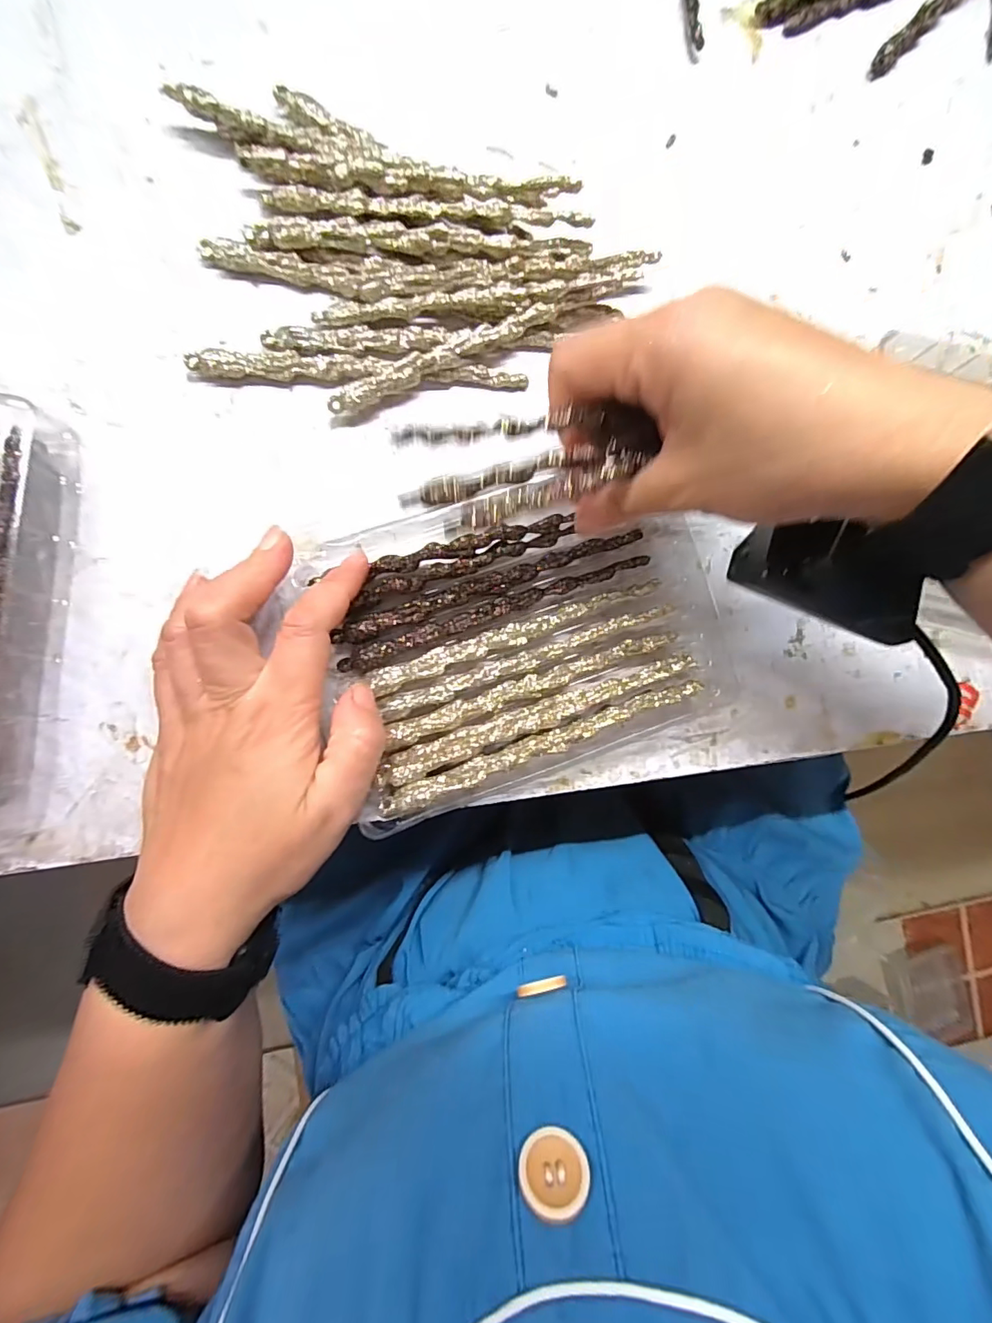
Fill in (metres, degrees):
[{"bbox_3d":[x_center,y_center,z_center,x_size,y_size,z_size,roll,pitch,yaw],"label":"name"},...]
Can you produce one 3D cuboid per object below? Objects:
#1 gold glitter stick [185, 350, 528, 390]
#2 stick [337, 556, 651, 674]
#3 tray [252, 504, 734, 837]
[{"bbox_3d":[-0.063,-0.139,0.242,0.154,0.011,0.011,-2,87,-7],"label":"gold glitter stick"},{"bbox_3d":[0.001,-0.025,0.237,0.148,0.004,0.011,-21,90,-7],"label":"stick"},{"bbox_3d":[0.016,-0.013,0.239,0.194,0.025,0.130,-16,89,-7],"label":"tray"}]

